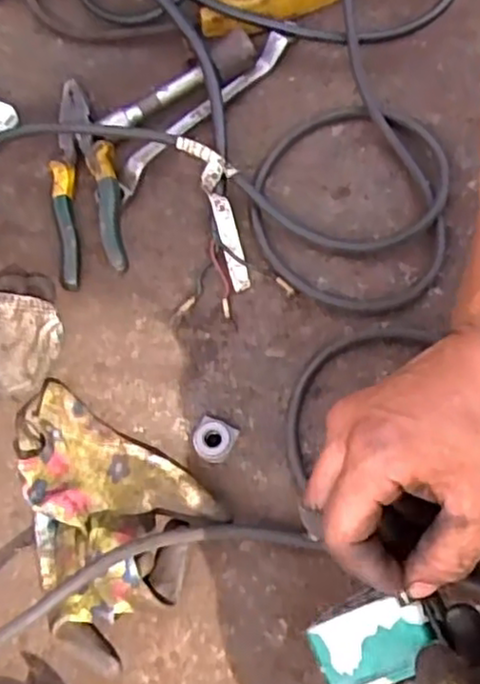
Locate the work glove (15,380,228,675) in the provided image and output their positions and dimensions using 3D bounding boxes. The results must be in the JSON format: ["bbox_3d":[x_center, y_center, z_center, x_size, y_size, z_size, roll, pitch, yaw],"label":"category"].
[{"bbox_3d":[-0.107,0.114,0.468,0.158,0.034,0.126,32,73,15],"label":"work glove"}]

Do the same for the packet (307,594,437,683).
[{"bbox_3d":[0.065,0.148,0.348,0.058,0.005,0.038,-29,64,15],"label":"packet"}]

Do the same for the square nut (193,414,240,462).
[{"bbox_3d":[-0.019,0.067,0.486,0.029,0.019,0.030,22,71,11],"label":"square nut"}]

